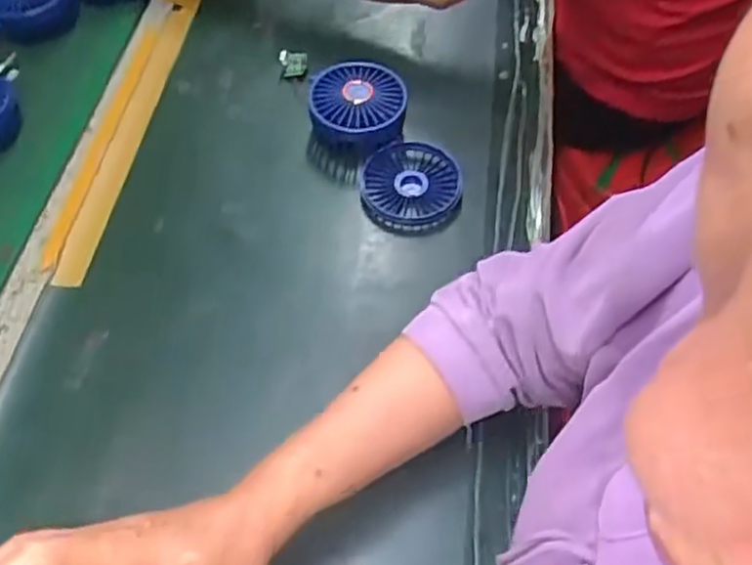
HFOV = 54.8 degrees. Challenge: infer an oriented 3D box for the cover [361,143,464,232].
[{"bbox_3d":[0.030,-0.084,0.633,0.085,0.020,0.088,-3,56,0],"label":"cover"}]

